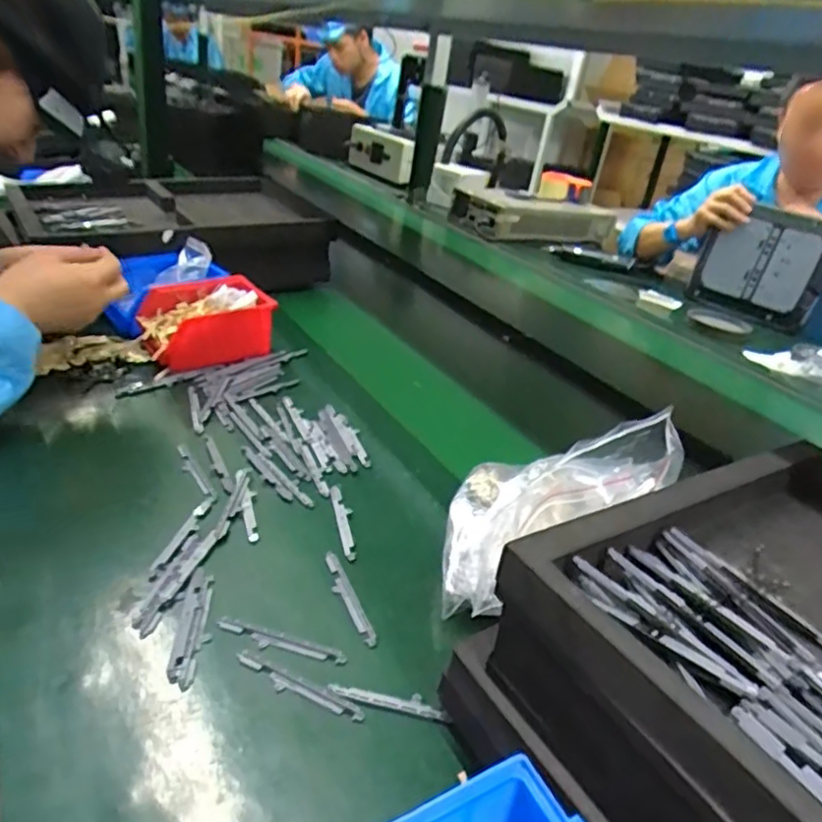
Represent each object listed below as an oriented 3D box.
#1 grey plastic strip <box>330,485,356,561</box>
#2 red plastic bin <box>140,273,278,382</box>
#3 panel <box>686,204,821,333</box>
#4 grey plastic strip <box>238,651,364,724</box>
[{"bbox_3d":[-0.057,0.094,0.539,0.014,0.004,0.093,-2,32,-16],"label":"grey plastic strip"},{"bbox_3d":[-0.248,-0.110,0.755,0.143,0.083,0.104,-13,36,-31],"label":"red plastic bin"},{"bbox_3d":[0.699,-0.294,1.246,0.238,0.207,0.034,29,27,28],"label":"panel"},{"bbox_3d":[-0.073,0.178,0.403,0.091,0.004,0.012,17,32,16],"label":"grey plastic strip"}]

